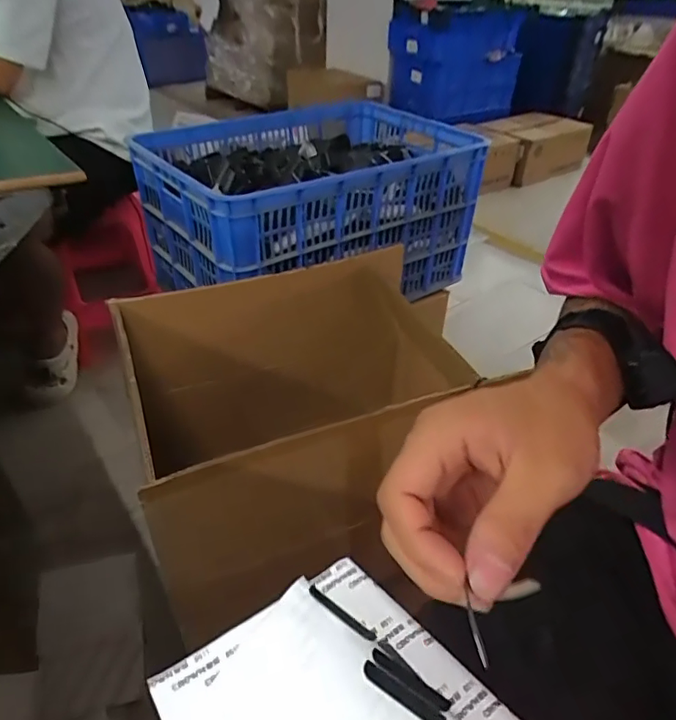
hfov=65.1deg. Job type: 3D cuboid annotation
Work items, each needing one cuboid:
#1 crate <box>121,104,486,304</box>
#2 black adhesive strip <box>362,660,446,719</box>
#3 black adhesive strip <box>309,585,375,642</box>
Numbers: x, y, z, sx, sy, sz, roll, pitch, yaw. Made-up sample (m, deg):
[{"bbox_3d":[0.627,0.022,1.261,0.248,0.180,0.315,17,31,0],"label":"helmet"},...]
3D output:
[{"bbox_3d":[-0.057,-0.310,1.067,0.575,0.263,0.444,-21,43,-27],"label":"crate"},{"bbox_3d":[0.027,0.139,0.221,0.038,0.004,0.008,28,32,20],"label":"black adhesive strip"},{"bbox_3d":[0.001,0.119,0.249,0.037,0.006,0.005,25,43,27],"label":"black adhesive strip"}]

